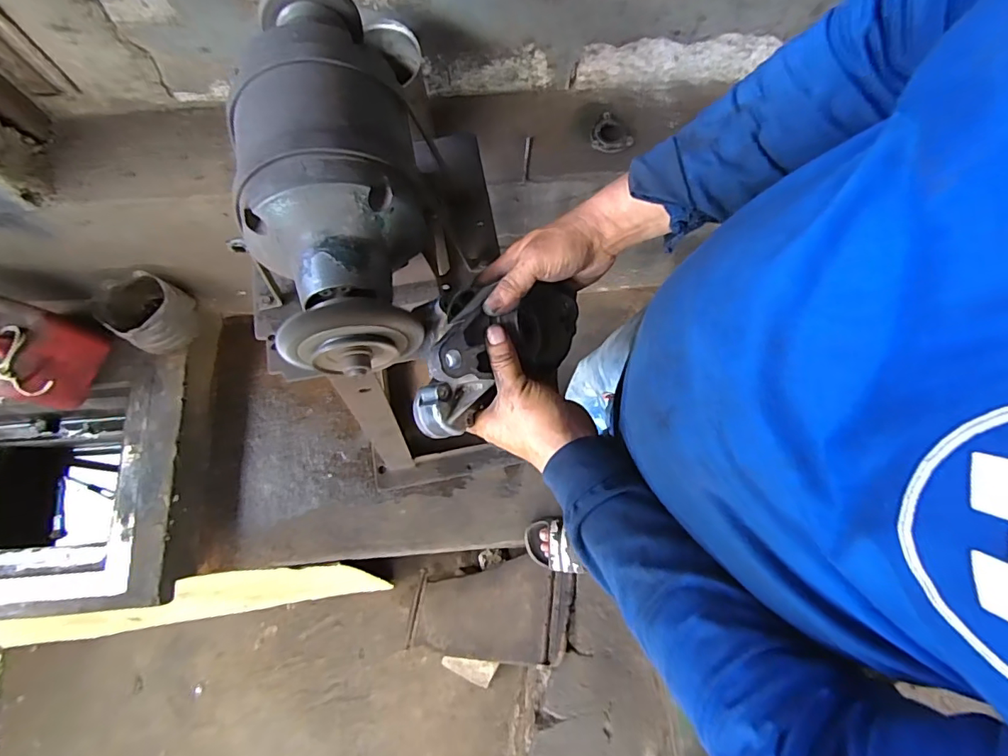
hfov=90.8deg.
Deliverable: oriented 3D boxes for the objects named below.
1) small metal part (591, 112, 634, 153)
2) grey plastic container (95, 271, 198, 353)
[{"bbox_3d":[0.201,-0.461,0.952,0.075,0.019,0.077,0,73,-1],"label":"small metal part"},{"bbox_3d":[-0.844,-0.159,1.187,0.174,0.132,0.162,30,75,8],"label":"grey plastic container"}]

